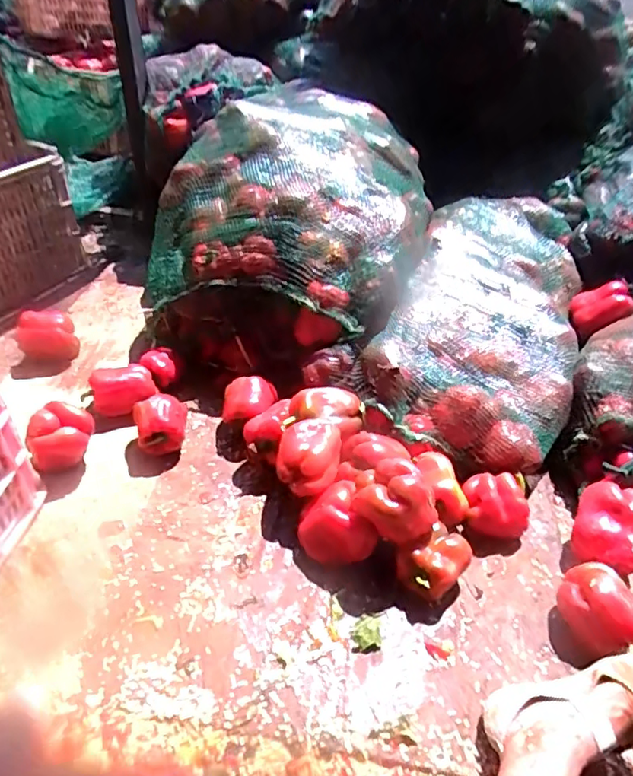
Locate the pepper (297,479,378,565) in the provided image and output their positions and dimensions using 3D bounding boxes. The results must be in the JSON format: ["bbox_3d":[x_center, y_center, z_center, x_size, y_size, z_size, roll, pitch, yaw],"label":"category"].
[{"bbox_3d":[0.024,0.203,0.815,0.091,0.093,0.102,-14,44,-18],"label":"pepper"}]

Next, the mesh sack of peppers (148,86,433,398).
[{"bbox_3d":[-0.045,-0.303,1.165,0.496,0.390,0.499,14,43,12],"label":"mesh sack of peppers"}]

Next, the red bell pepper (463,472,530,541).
[{"bbox_3d":[0.273,0.182,0.874,0.094,0.083,0.082,8,42,6],"label":"red bell pepper"}]

